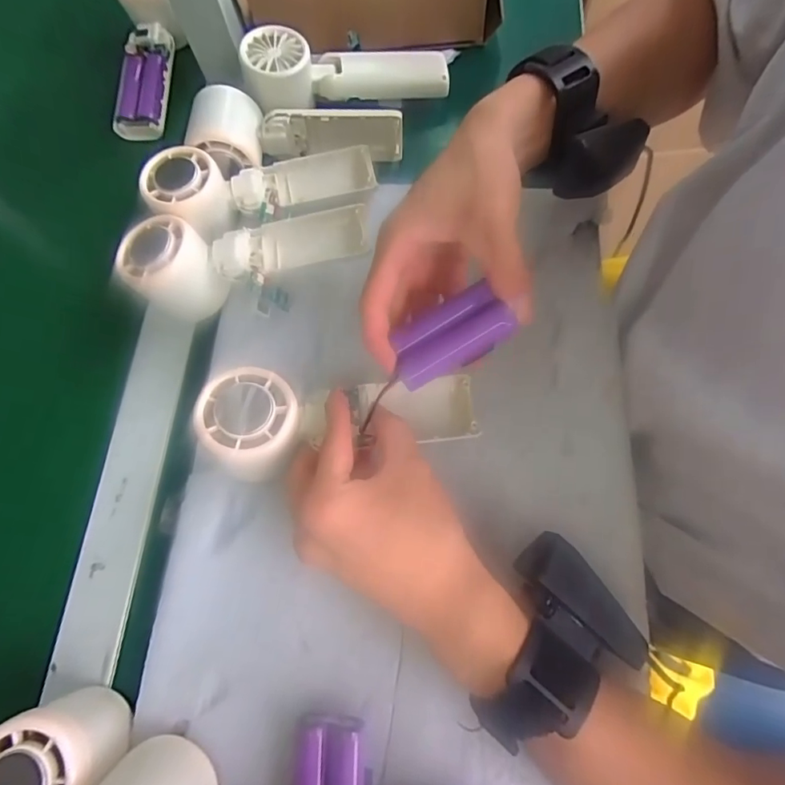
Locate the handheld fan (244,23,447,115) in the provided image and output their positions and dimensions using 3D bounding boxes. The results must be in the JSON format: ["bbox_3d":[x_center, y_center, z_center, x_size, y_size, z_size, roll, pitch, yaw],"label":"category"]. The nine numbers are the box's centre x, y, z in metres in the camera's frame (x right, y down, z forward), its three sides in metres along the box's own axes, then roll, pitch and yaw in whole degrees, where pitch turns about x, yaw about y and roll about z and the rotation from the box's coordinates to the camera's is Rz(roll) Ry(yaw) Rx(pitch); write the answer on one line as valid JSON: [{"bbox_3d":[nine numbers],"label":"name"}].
[{"bbox_3d":[-0.035,-0.262,0.378,0.158,0.039,0.044,-5,72,-1],"label":"handheld fan"}]

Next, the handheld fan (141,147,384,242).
[{"bbox_3d":[-0.096,-0.155,0.354,0.160,0.040,0.063,-15,70,-19],"label":"handheld fan"}]

